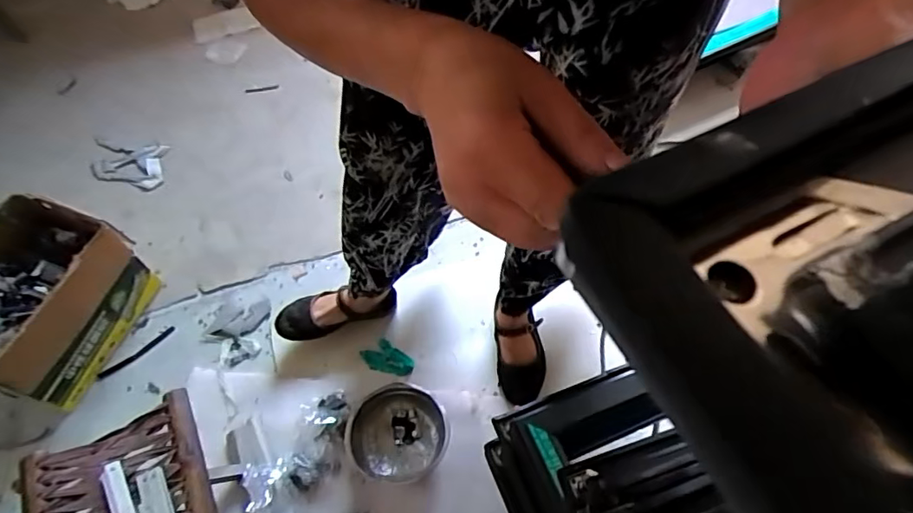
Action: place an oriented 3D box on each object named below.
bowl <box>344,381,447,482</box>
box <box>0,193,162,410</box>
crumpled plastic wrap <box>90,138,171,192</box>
[{"bbox_3d":[-0.115,0.337,1.045,0.189,0.078,0.173,-1,59,1],"label":"bowl"},{"bbox_3d":[-0.842,0.101,1.105,0.278,0.274,0.357,12,58,6],"label":"box"},{"bbox_3d":[-0.880,-0.256,1.447,0.256,0.029,0.156,14,58,7],"label":"crumpled plastic wrap"}]

